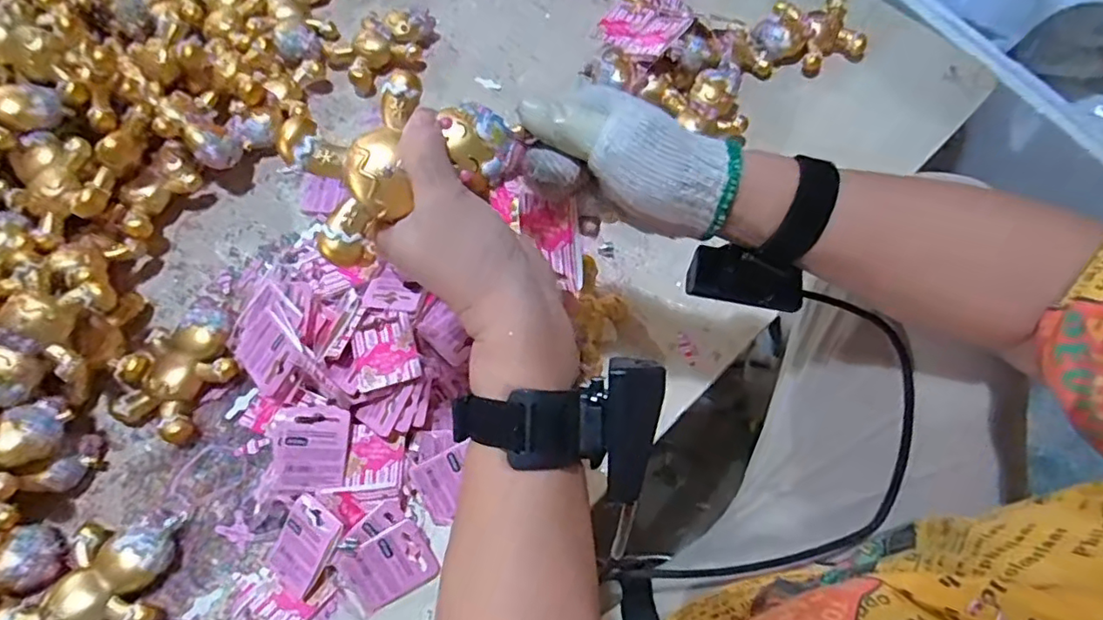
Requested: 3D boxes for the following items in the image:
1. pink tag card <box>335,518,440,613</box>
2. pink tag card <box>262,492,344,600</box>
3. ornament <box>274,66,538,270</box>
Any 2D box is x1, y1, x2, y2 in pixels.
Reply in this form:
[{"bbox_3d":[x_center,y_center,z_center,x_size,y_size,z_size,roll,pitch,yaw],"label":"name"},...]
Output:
[{"bbox_3d":[-0.119,0.185,0.422,0.061,0.010,0.047,-30,93,-11],"label":"pink tag card"},{"bbox_3d":[-0.177,0.167,0.418,0.046,0.006,0.058,34,86,21],"label":"pink tag card"},{"bbox_3d":[-0.074,-0.077,0.299,0.108,0.042,0.070,-27,98,-7],"label":"ornament"}]

